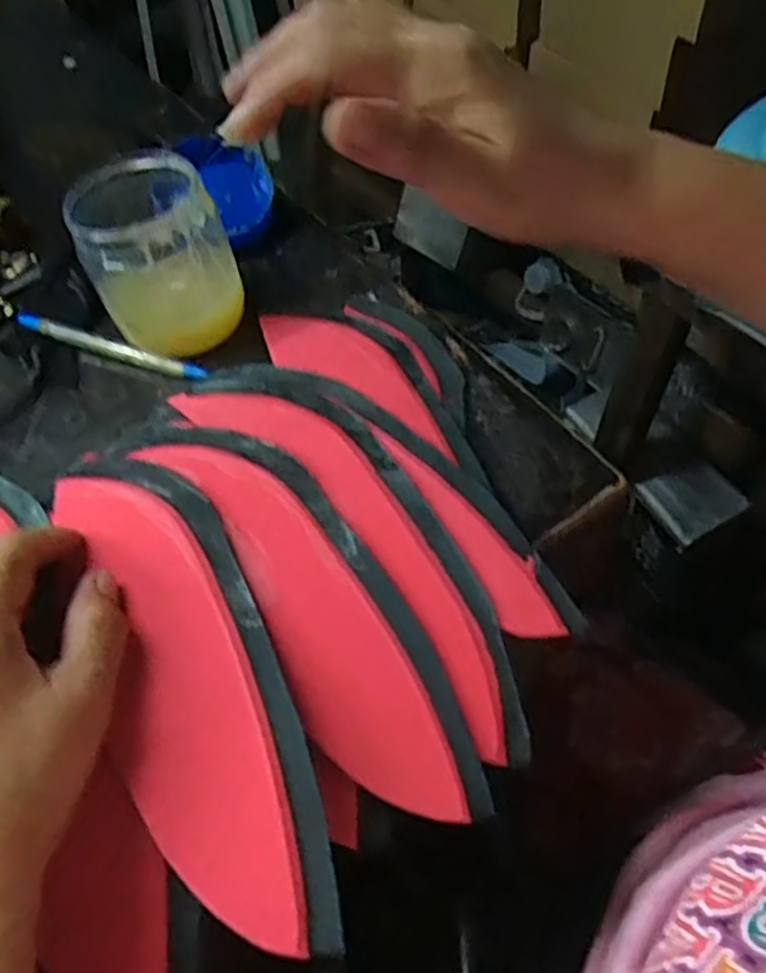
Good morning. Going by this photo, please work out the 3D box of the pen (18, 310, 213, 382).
[{"bbox_3d":[-0.158,-0.081,0.429,0.136,0.005,0.009,19,57,18],"label":"pen"}]

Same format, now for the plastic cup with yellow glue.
[{"bbox_3d":[-0.123,-0.126,0.406,0.072,0.086,0.068,-3,53,3],"label":"plastic cup with yellow glue"}]

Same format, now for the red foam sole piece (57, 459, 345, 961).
[{"bbox_3d":[-0.074,0.064,0.281,0.060,0.017,0.209,-23,59,-12],"label":"red foam sole piece"}]

